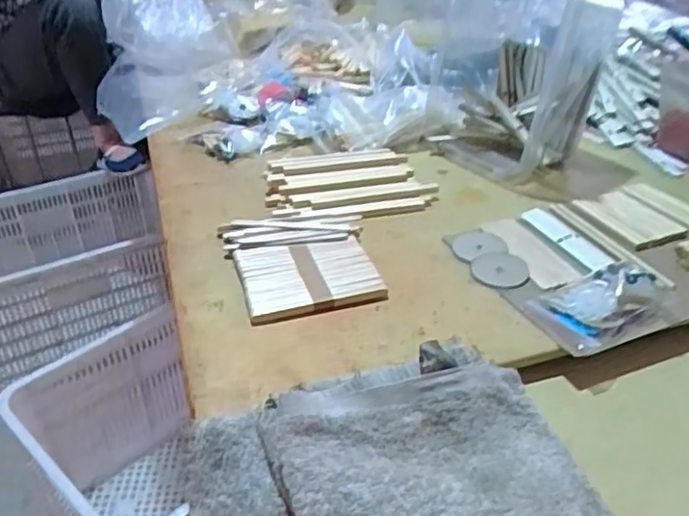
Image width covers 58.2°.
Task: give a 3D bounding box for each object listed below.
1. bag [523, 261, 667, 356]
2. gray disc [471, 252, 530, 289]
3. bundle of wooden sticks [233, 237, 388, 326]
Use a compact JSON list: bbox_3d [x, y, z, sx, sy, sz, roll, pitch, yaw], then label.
[{"bbox_3d":[0.217,0.038,0.516,0.107,0.038,0.076,-8,37,-12],"label":"bag"},{"bbox_3d":[0.147,0.010,0.582,0.054,0.004,0.049,-26,44,-31],"label":"gray disc"},{"bbox_3d":[-0.034,0.015,0.576,0.122,0.011,0.104,-10,38,-14],"label":"bundle of wooden sticks"}]

